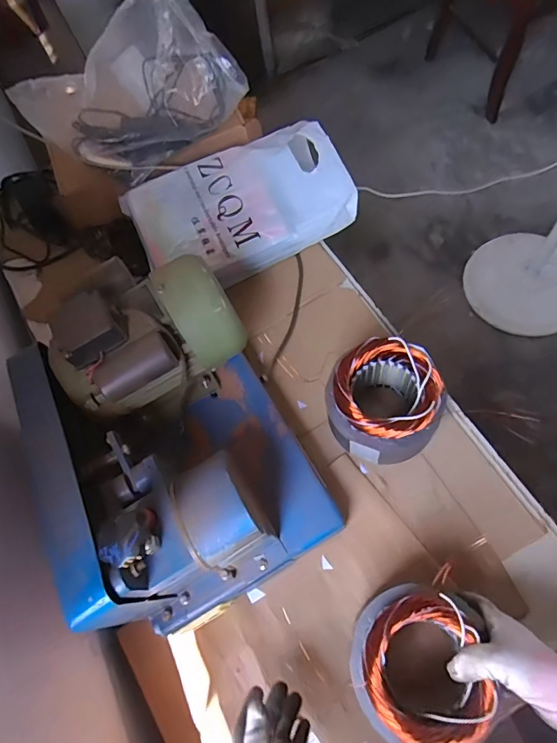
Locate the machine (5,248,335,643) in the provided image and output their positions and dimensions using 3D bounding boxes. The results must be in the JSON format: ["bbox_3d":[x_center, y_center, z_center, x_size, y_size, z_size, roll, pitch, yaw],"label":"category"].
[{"bbox_3d":[-0.130,0.079,0.557,0.273,0.187,0.384,-30,70,-4],"label":"machine"}]

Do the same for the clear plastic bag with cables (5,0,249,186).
[{"bbox_3d":[-0.252,-0.481,0.762,0.344,0.175,0.194,-25,69,-2],"label":"clear plastic bag with cables"}]

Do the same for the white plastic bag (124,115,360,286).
[{"bbox_3d":[-0.074,-0.292,0.776,0.345,0.088,0.250,-29,66,-4],"label":"white plastic bag"}]

